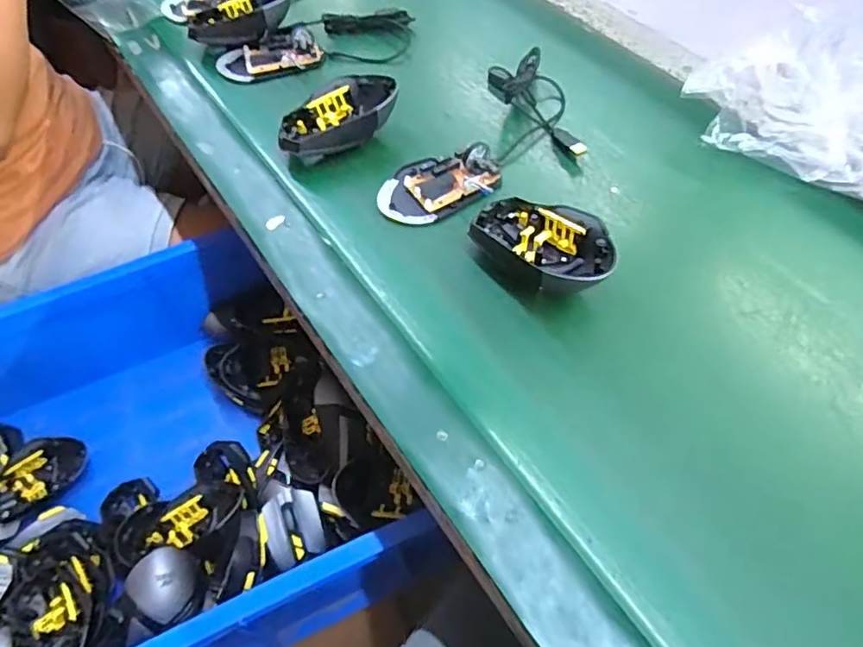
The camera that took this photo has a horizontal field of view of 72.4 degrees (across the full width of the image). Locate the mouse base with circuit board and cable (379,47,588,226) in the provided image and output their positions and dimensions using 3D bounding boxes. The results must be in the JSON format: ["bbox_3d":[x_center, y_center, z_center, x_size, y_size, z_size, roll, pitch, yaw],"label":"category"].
[{"bbox_3d":[0.064,-0.167,0.544,0.119,0.034,0.244,32,64,23],"label":"mouse base with circuit board and cable"}]

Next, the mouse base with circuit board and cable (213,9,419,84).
[{"bbox_3d":[-0.126,-0.309,0.642,0.210,0.021,0.084,-9,56,-2],"label":"mouse base with circuit board and cable"}]

